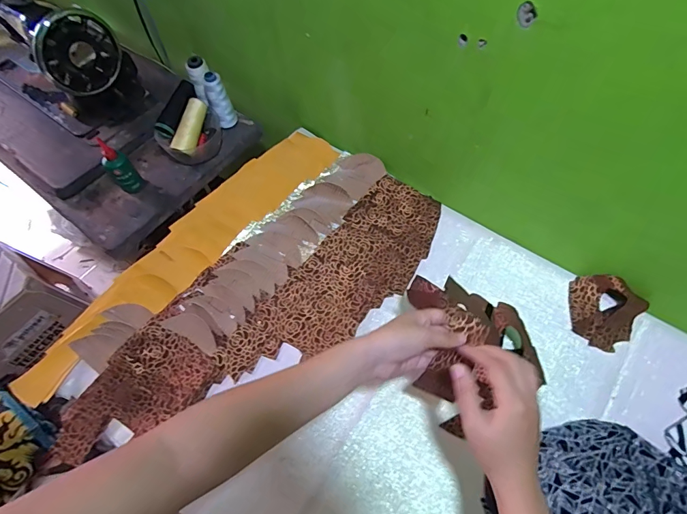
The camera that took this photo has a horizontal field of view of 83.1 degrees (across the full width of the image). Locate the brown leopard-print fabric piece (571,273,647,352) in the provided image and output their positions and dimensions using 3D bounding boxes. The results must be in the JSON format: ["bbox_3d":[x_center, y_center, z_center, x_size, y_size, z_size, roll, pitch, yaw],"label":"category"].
[{"bbox_3d":[0.377,0.076,0.565,0.091,0.046,0.102,-39,67,-17],"label":"brown leopard-print fabric piece"}]

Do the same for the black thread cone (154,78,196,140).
[{"bbox_3d":[-0.318,-0.283,0.743,0.037,0.035,0.116,19,78,12],"label":"black thread cone"}]

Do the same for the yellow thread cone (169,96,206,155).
[{"bbox_3d":[-0.293,-0.252,0.744,0.036,0.036,0.115,11,75,8],"label":"yellow thread cone"}]

